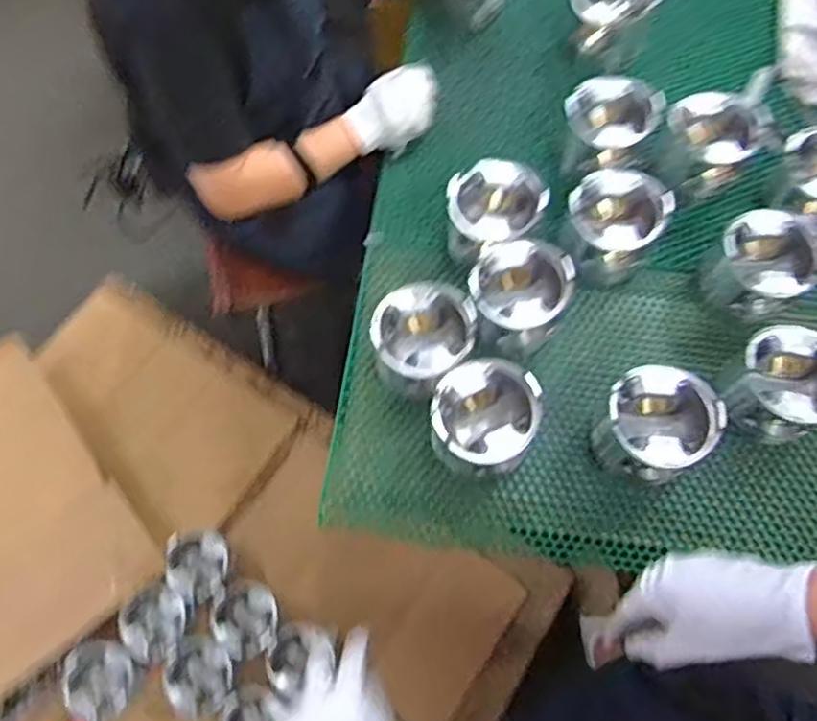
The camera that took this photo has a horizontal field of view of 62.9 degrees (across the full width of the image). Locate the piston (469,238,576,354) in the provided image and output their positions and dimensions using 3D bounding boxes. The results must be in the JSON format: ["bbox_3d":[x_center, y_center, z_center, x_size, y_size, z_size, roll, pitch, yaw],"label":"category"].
[{"bbox_3d":[0.129,-0.077,0.805,0.108,0.099,0.111,18,68,8],"label":"piston"}]

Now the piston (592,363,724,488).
[{"bbox_3d":[0.265,0.075,0.739,0.111,0.104,0.109,0,67,0],"label":"piston"}]

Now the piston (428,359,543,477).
[{"bbox_3d":[0.078,0.070,0.742,0.109,0.100,0.114,0,67,0],"label":"piston"}]

